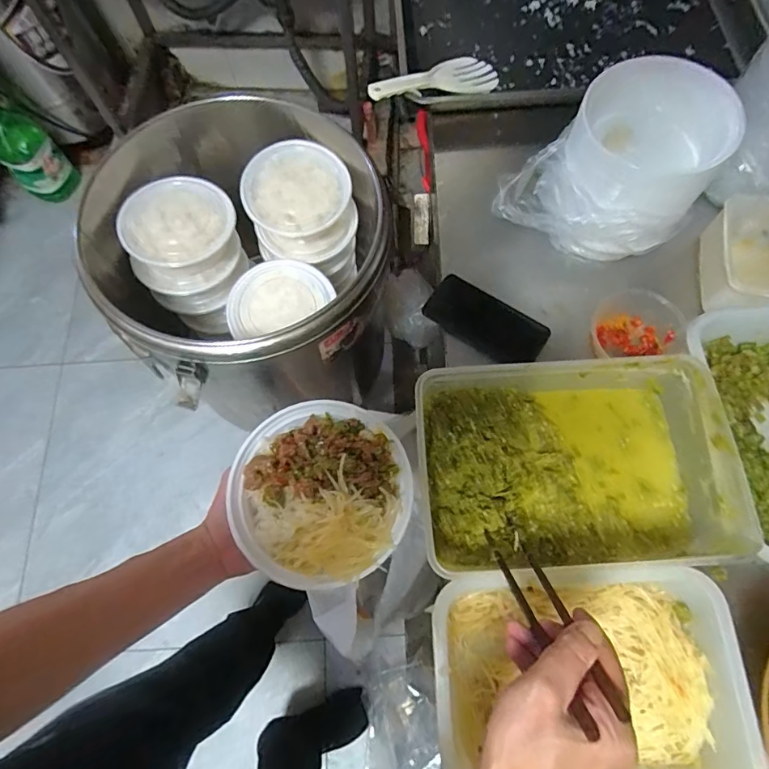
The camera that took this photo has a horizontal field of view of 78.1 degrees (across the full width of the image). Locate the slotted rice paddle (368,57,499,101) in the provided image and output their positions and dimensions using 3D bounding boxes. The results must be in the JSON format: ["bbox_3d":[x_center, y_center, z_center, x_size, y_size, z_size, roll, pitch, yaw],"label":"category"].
[{"bbox_3d":[0.081,-0.478,0.748,0.246,0.020,0.081,-25,70,-26],"label":"slotted rice paddle"}]

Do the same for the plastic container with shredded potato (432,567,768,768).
[{"bbox_3d":[0.194,0.286,0.452,0.283,0.071,0.205,-3,70,1],"label":"plastic container with shredded potato"}]

